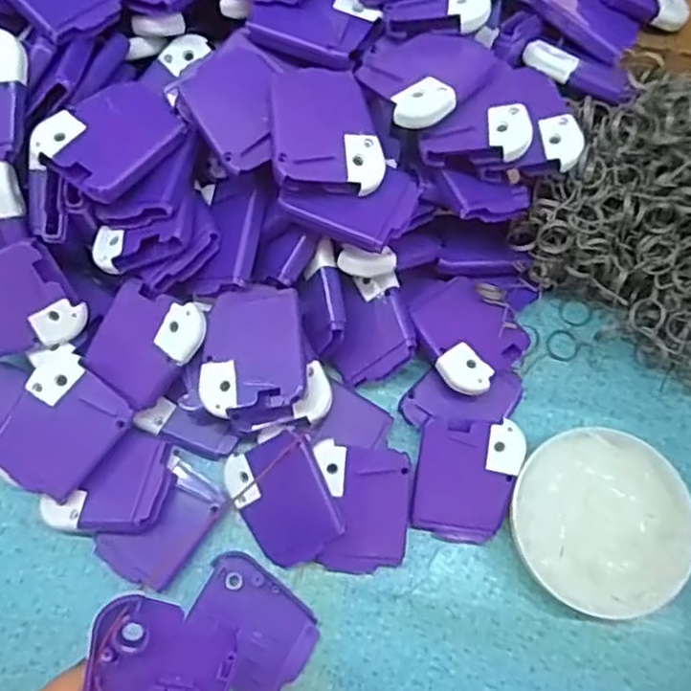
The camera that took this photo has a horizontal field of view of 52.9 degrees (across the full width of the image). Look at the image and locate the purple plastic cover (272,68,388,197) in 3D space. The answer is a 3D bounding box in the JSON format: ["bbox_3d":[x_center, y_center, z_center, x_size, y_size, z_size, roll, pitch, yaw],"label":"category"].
[{"bbox_3d":[-0.008,-0.103,0.333,0.052,0.013,0.060,0,70,-2],"label":"purple plastic cover"}]

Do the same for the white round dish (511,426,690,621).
[{"bbox_3d":[0.131,0.089,0.354,0.087,0.025,0.088,1,70,-2],"label":"white round dish"}]

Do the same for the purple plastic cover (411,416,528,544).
[{"bbox_3d":[0.061,0.069,0.355,0.050,0.008,0.062,10,90,1],"label":"purple plastic cover"}]

